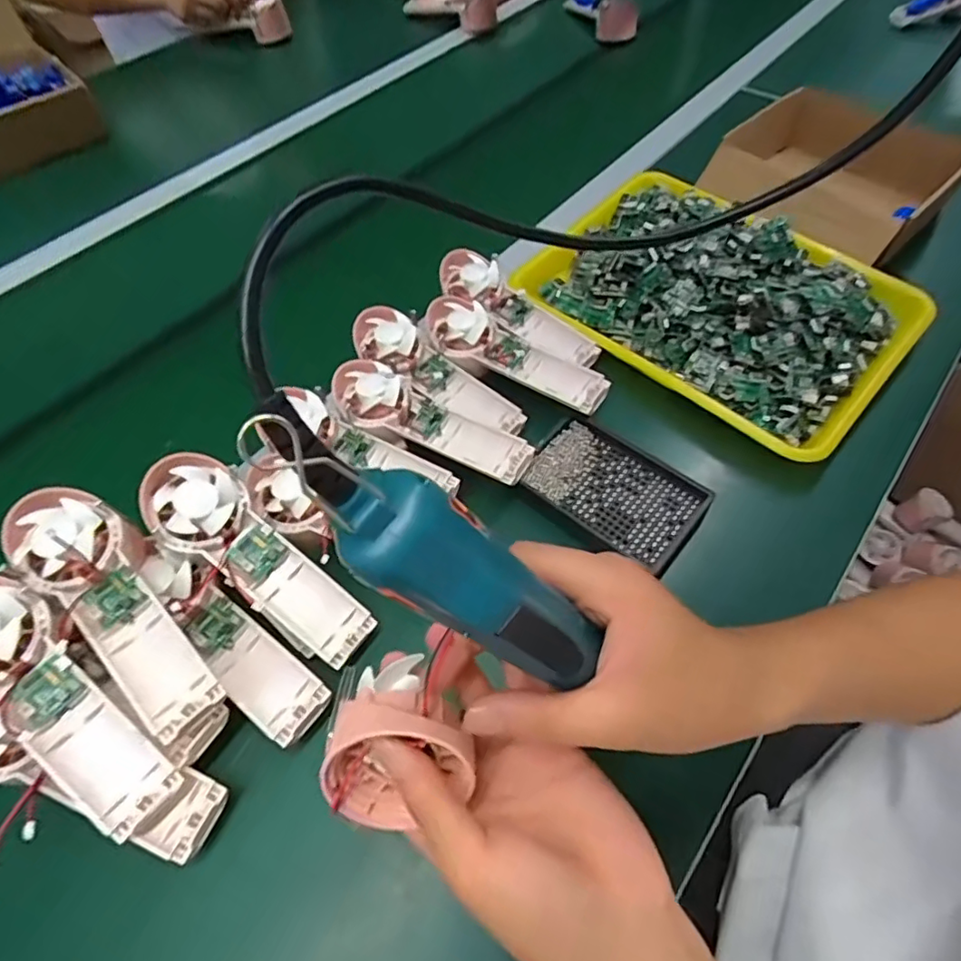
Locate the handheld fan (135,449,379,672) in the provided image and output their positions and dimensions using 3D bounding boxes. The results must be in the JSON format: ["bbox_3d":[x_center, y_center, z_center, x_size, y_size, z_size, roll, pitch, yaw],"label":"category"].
[{"bbox_3d":[-0.152,0.055,0.397,0.178,0.040,0.060,44,65,-6],"label":"handheld fan"}]

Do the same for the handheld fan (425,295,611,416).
[{"bbox_3d":[0.030,-0.115,0.513,0.178,0.025,0.054,28,63,18],"label":"handheld fan"}]

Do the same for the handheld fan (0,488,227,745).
[{"bbox_3d":[-0.225,0.079,0.357,0.061,0.026,0.173,-38,81,-20],"label":"handheld fan"}]

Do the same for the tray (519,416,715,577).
[{"bbox_3d":[0.105,0.007,0.454,0.133,0.014,0.087,34,65,21],"label":"tray"}]

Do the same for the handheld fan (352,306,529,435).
[{"bbox_3d":[-0.037,-0.096,0.510,0.178,0.044,0.056,32,64,20],"label":"handheld fan"}]

